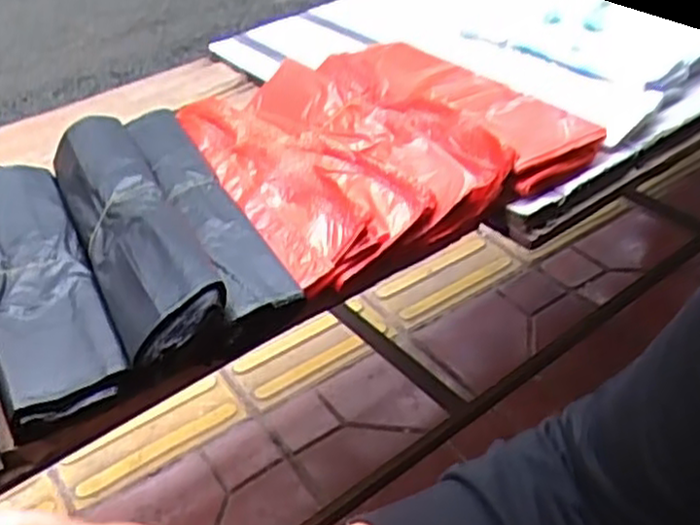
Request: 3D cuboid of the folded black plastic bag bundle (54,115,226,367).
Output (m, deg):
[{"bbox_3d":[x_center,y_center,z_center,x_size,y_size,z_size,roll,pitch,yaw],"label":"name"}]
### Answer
[{"bbox_3d":[-0.194,-0.040,0.632,0.078,0.038,0.355,-20,41,-18],"label":"folded black plastic bag bundle"}]

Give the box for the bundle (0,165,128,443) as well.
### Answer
[{"bbox_3d":[-0.264,0.003,0.611,0.089,0.036,0.340,-21,41,-19],"label":"bundle"}]

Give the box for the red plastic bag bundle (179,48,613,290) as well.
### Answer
[{"bbox_3d":[0.020,-0.130,0.762,0.336,0.048,0.335,-24,43,-23],"label":"red plastic bag bundle"}]

